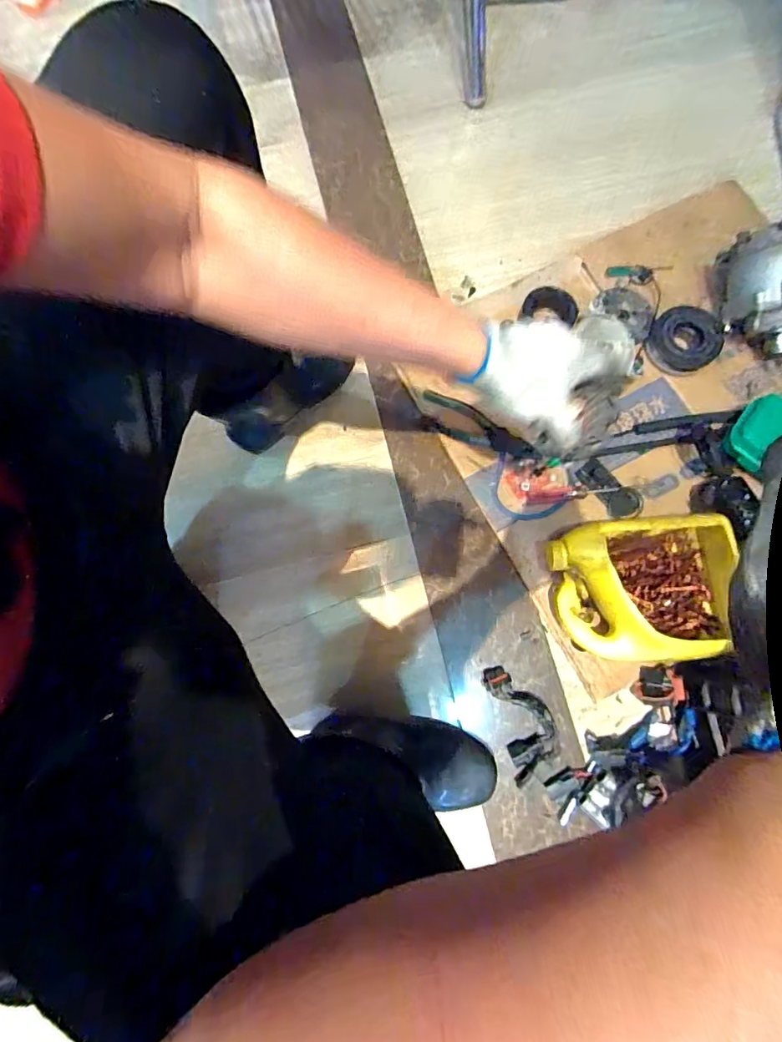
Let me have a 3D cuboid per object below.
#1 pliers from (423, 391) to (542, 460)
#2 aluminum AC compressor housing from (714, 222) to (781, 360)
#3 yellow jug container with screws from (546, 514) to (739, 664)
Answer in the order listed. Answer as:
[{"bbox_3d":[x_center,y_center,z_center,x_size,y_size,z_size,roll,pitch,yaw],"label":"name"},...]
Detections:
[{"bbox_3d":[0.133,-0.143,0.732,0.188,0.023,0.050,24,79,8],"label":"pliers"},{"bbox_3d":[0.561,-0.347,0.694,0.132,0.146,0.152,17,78,6],"label":"aluminum AC compressor housing"},{"bbox_3d":[0.330,0.089,0.629,0.228,0.098,0.179,-4,76,1],"label":"yellow jug container with screws"}]

